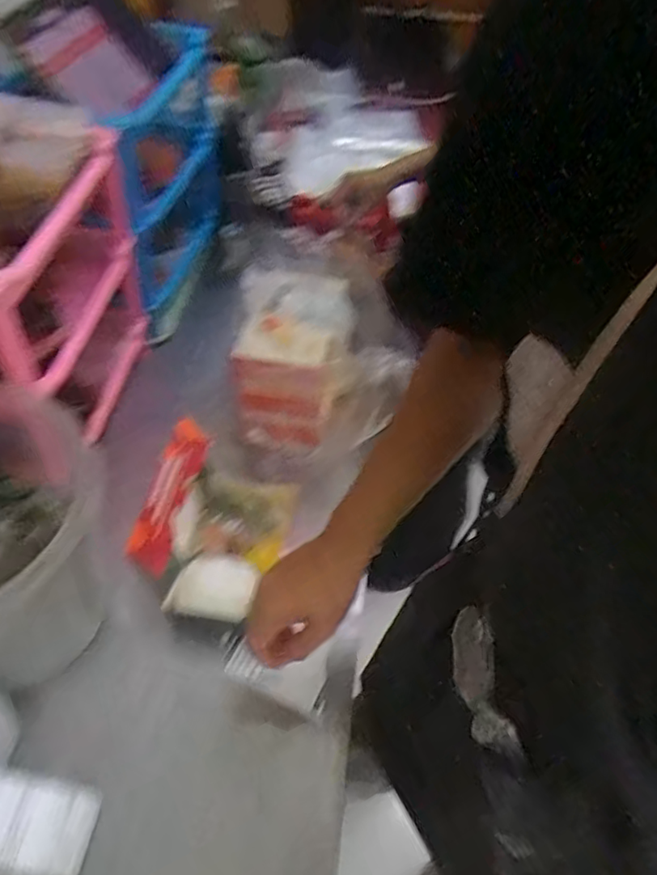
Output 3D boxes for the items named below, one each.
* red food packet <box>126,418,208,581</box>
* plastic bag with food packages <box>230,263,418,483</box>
[{"bbox_3d":[-0.171,0.058,0.636,0.027,0.047,0.174,-22,41,37],"label":"red food packet"},{"bbox_3d":[-0.022,-0.082,0.804,0.192,0.198,0.231,4,52,-1],"label":"plastic bag with food packages"}]

